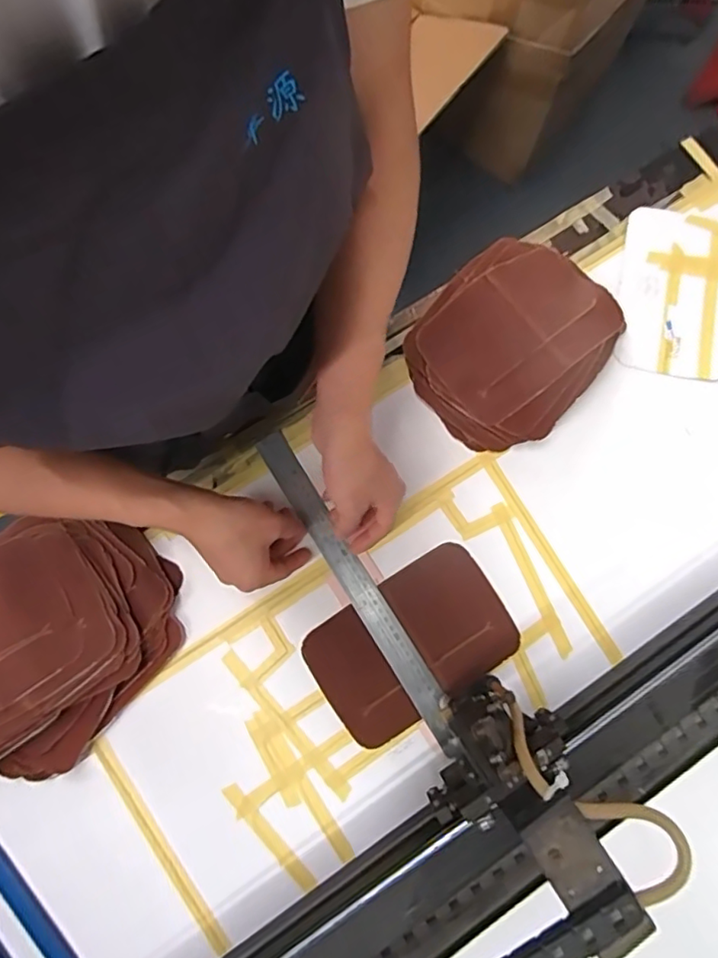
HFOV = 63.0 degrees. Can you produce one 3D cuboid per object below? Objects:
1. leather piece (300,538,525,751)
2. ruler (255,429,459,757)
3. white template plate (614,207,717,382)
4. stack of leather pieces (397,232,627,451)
[{"bbox_3d":[0.054,0.168,0.600,0.199,0.006,0.131,-32,81,-6],"label":"leather piece"},{"bbox_3d":[-0.001,0.108,0.594,0.030,0.005,0.359,-31,83,-6],"label":"ruler"},{"bbox_3d":[0.370,-0.213,0.675,0.132,0.006,0.197,8,79,1],"label":"white template plate"},{"bbox_3d":[0.165,-0.149,0.625,0.179,0.066,0.223,41,81,7],"label":"stack of leather pieces"}]

